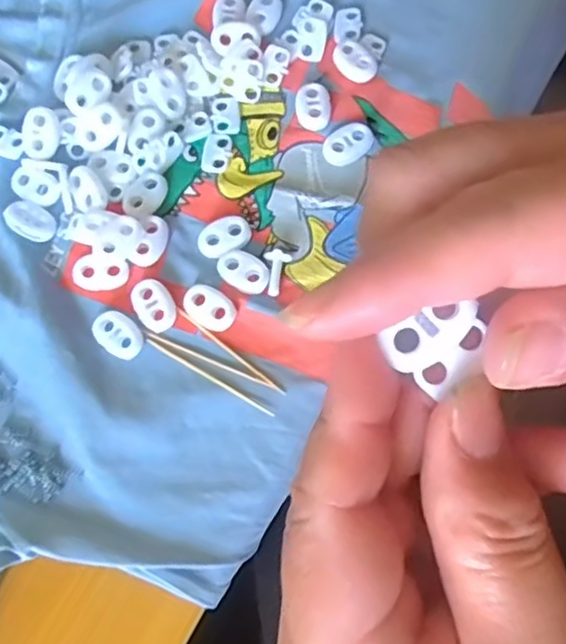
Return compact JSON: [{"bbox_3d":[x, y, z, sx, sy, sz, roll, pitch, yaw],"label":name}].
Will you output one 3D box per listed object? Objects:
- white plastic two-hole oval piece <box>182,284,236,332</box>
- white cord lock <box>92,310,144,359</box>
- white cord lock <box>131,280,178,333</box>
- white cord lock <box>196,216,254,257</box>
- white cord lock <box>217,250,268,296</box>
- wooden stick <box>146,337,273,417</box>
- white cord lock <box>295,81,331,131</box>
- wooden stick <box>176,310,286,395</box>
[{"bbox_3d":[-0.030,-0.006,0.265,0.022,0.004,0.015,28,77,9],"label":"white plastic two-hole oval piece"},{"bbox_3d":[-0.067,0.005,0.263,0.022,0.004,0.015,34,78,10],"label":"white cord lock"},{"bbox_3d":[-0.053,-0.007,0.266,0.015,0.004,0.023,-34,76,-8],"label":"white cord lock"},{"bbox_3d":[-0.024,-0.036,0.274,0.023,0.004,0.016,-20,75,-5],"label":"white cord lock"},{"bbox_3d":[-0.016,-0.021,0.267,0.022,0.004,0.015,28,77,9],"label":"white cord lock"},{"bbox_3d":[-0.029,0.022,0.259,0.059,0.004,0.004,30,77,9],"label":"wooden stick"},{"bbox_3d":[0.013,-0.095,0.288,0.015,0.004,0.022,-3,74,0],"label":"white cord lock"},{"bbox_3d":[-0.021,0.011,0.261,0.056,0.004,0.004,38,78,11],"label":"wooden stick"}]

